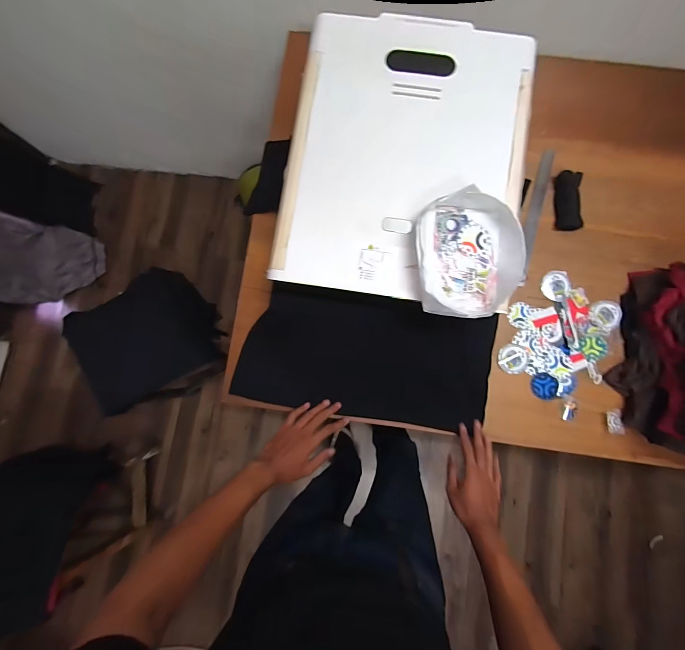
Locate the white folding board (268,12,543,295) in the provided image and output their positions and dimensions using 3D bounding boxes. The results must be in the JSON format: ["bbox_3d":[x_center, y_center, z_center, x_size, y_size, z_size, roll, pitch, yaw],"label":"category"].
[{"bbox_3d":[0.112,-0.296,0.563,0.398,0.047,0.509,9,81,2],"label":"white folding board"}]

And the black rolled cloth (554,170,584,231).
[{"bbox_3d":[0.484,-0.267,0.689,0.046,0.028,0.123,-1,83,0],"label":"black rolled cloth"}]

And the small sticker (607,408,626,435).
[{"bbox_3d":[0.544,0.192,0.643,0.032,0.006,0.048,-1,83,0],"label":"small sticker"}]

